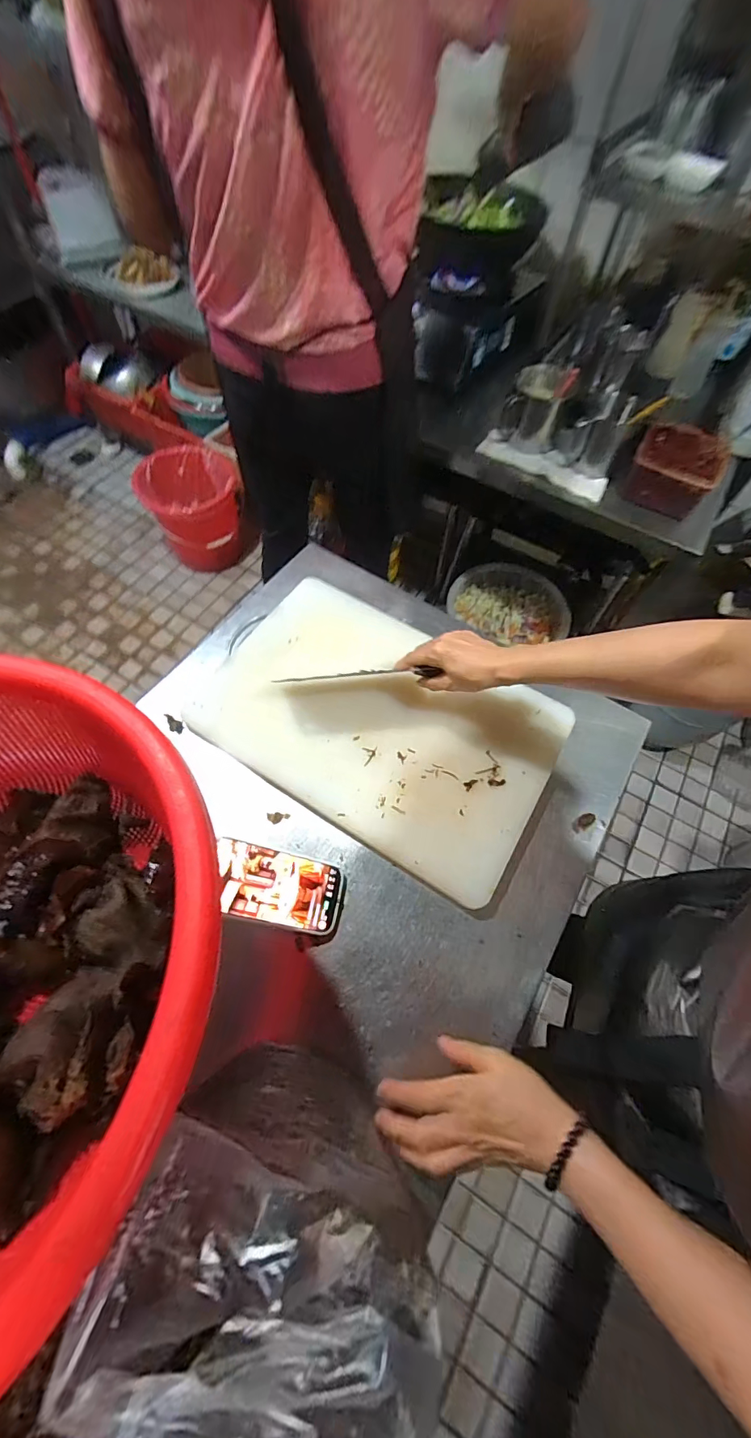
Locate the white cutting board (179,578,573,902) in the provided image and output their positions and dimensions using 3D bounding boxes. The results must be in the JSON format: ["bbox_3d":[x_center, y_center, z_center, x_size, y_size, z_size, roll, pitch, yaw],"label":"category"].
[{"bbox_3d":[0.003,-0.007,0.610,0.448,0.026,0.299,30,66,12],"label":"white cutting board"}]

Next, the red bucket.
[{"bbox_3d":[-0.628,-0.747,1.639,0.331,0.328,0.321,1,63,-2],"label":"red bucket"}]

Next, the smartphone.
[{"bbox_3d":[-0.100,0.178,0.484,0.144,0.007,0.073,24,61,-24],"label":"smartphone"}]

